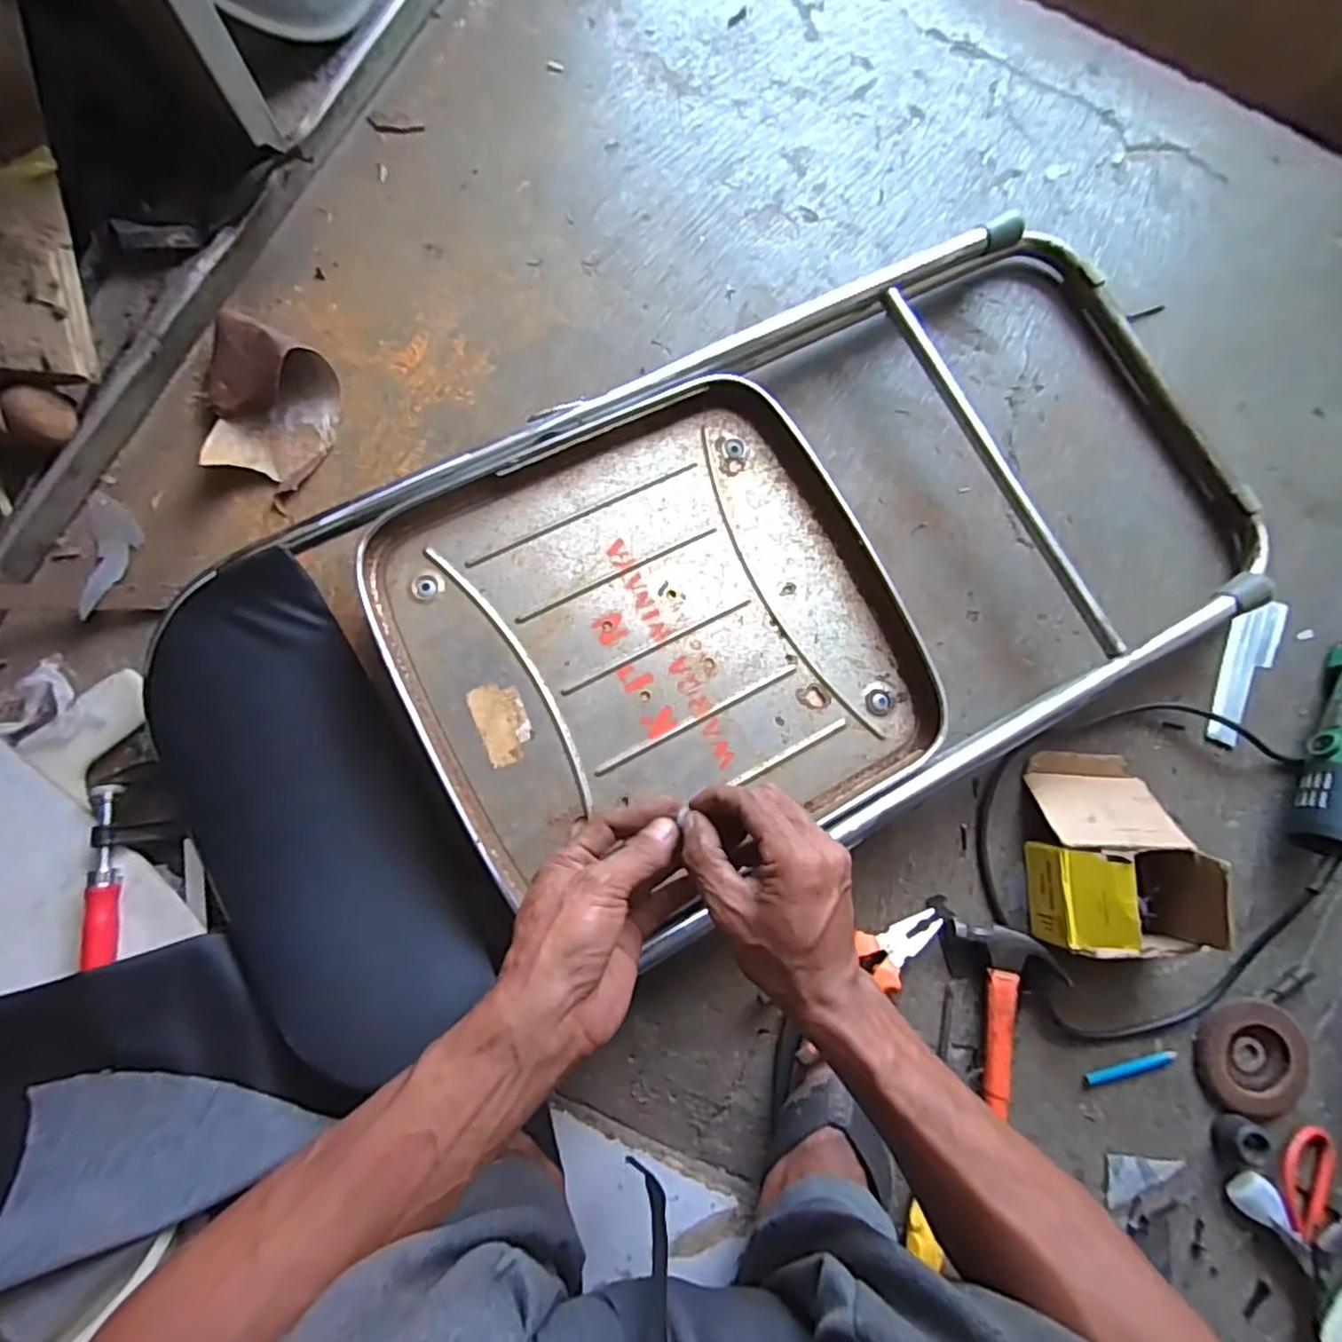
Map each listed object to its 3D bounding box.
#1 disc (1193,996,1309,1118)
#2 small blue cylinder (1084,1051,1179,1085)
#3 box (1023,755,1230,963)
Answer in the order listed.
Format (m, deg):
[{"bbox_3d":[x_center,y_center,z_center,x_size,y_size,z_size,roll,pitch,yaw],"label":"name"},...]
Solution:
[{"bbox_3d":[0.500,0.333,0.568,0.092,0.010,0.090,8,81,-2],"label":"disc"},{"bbox_3d":[0.392,0.337,0.560,0.085,0.005,0.010,-13,83,-5],"label":"small blue cylinder"},{"bbox_3d":[0.376,0.150,0.548,0.118,0.085,0.160,3,82,-3],"label":"box"}]

